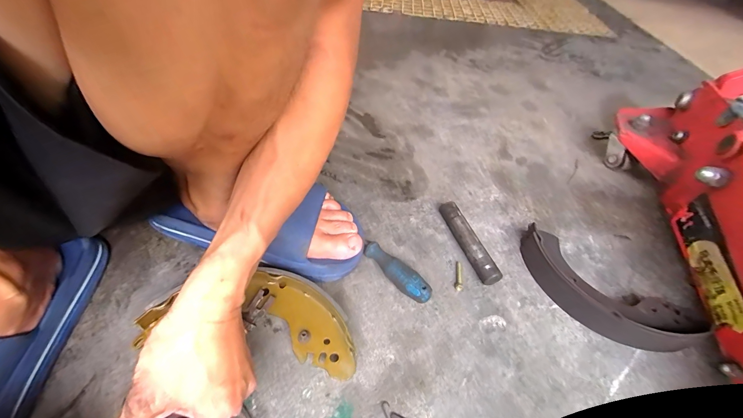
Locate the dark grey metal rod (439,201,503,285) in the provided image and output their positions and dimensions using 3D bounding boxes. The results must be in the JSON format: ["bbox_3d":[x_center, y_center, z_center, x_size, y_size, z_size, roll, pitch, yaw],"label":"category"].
[{"bbox_3d":[0.128,0.043,0.421,0.019,0.024,0.129,-11,50,-15],"label":"dark grey metal rod"}]

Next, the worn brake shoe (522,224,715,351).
[{"bbox_3d":[0.272,0.099,0.373,0.198,0.044,0.086,30,52,20],"label":"worn brake shoe"}]

